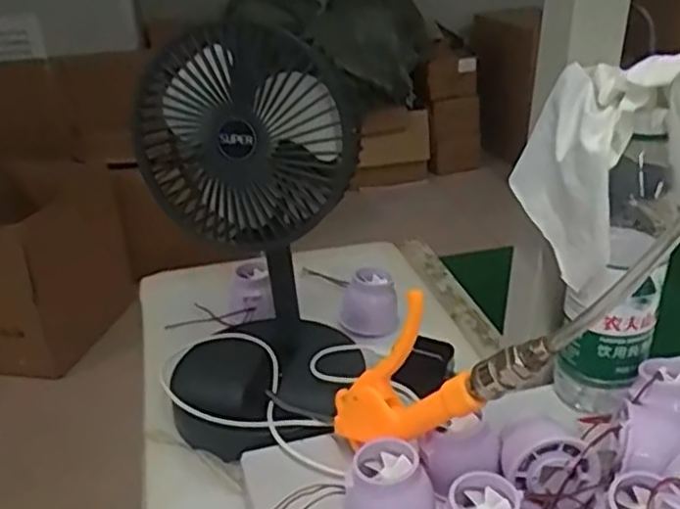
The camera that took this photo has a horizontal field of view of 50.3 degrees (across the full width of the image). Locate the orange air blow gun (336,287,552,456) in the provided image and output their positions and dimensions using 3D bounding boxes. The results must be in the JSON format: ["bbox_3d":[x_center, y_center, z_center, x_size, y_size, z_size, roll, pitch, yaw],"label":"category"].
[{"bbox_3d":[0.052,0.075,0.462,0.183,0.084,0.032,-30,2,45],"label":"orange air blow gun"}]

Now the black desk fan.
[{"bbox_3d":[-0.067,0.001,0.565,0.155,0.286,0.173,-8,28,-10],"label":"black desk fan"}]

